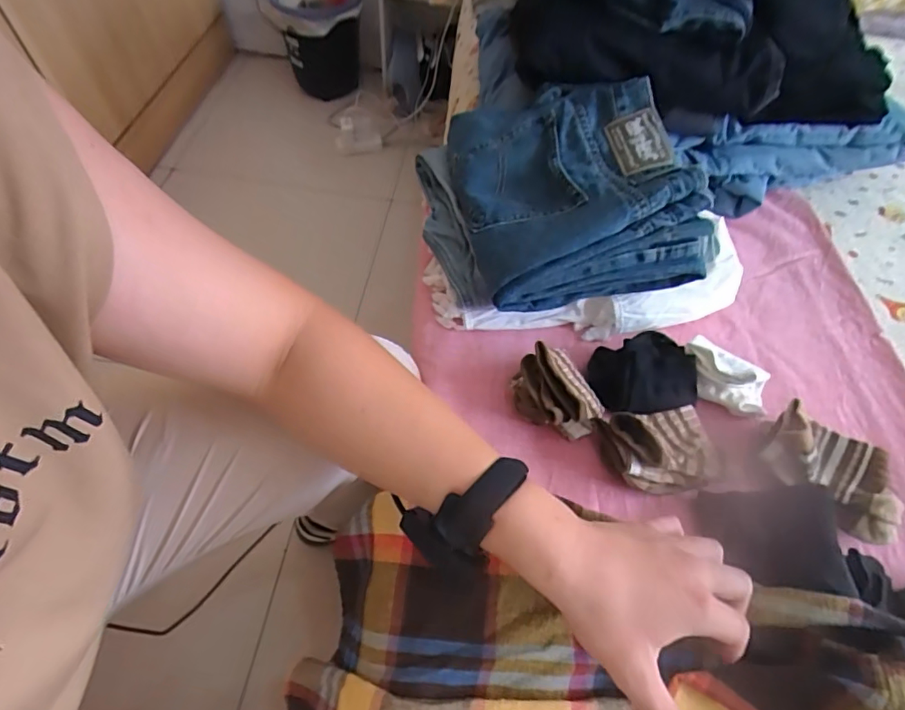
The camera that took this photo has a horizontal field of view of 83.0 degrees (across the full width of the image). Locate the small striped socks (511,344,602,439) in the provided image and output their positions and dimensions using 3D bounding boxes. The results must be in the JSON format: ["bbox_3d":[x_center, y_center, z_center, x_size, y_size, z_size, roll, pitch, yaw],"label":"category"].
[{"bbox_3d":[0.098,0.037,0.495,0.074,0.069,0.078,2,57,-3],"label":"small striped socks"}]

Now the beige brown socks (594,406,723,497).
[{"bbox_3d":[0.199,0.086,0.481,0.116,0.043,0.078,-8,57,-10],"label":"beige brown socks"}]

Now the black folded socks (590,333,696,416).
[{"bbox_3d":[0.195,0.020,0.532,0.116,0.041,0.085,-3,56,-7],"label":"black folded socks"}]

